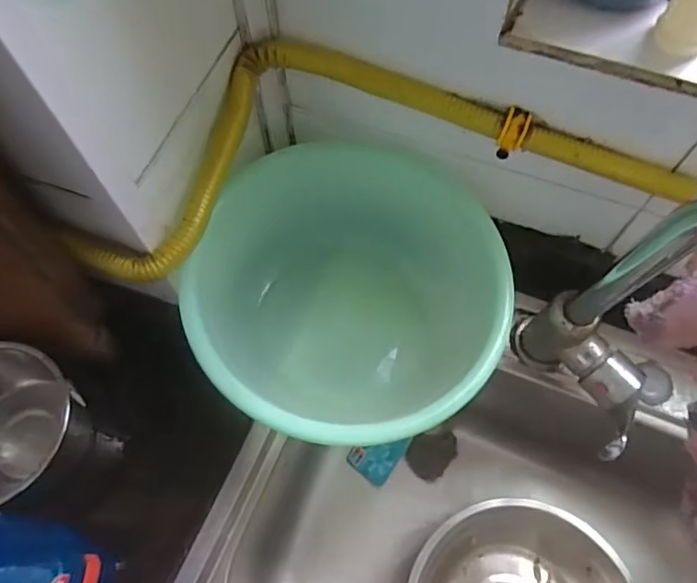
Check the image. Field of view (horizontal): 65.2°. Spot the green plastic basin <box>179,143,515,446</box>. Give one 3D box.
[{"bbox_3d":[0.013,0.002,0.489,0.239,0.136,0.279,27,68,13],"label":"green plastic basin"}]

